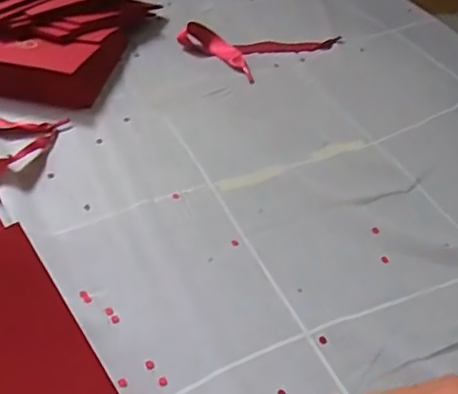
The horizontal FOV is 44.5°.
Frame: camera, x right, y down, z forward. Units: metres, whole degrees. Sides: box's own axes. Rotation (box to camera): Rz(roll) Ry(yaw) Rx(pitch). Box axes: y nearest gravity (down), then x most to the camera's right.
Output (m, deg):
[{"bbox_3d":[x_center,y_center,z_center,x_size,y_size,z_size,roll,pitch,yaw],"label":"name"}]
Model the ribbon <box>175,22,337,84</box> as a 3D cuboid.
[{"bbox_3d":[0.036,-0.182,0.637,0.152,0.022,0.101,-30,53,-33],"label":"ribbon"}]

